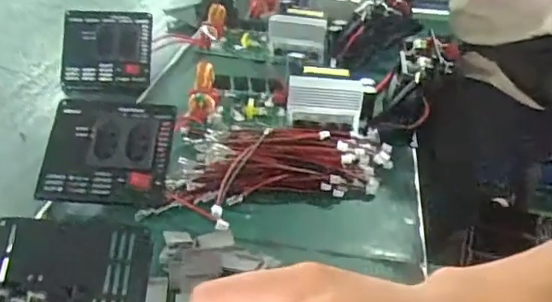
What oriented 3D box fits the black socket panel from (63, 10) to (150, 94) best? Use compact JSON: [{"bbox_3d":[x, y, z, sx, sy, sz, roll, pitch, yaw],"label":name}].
[{"bbox_3d":[-0.188,-0.112,0.650,0.096,0.088,0.012,0,0,0],"label":"black socket panel"}]

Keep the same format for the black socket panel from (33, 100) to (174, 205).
[{"bbox_3d":[-0.134,0.001,0.463,0.095,0.015,0.087,5,66,4],"label":"black socket panel"}]

